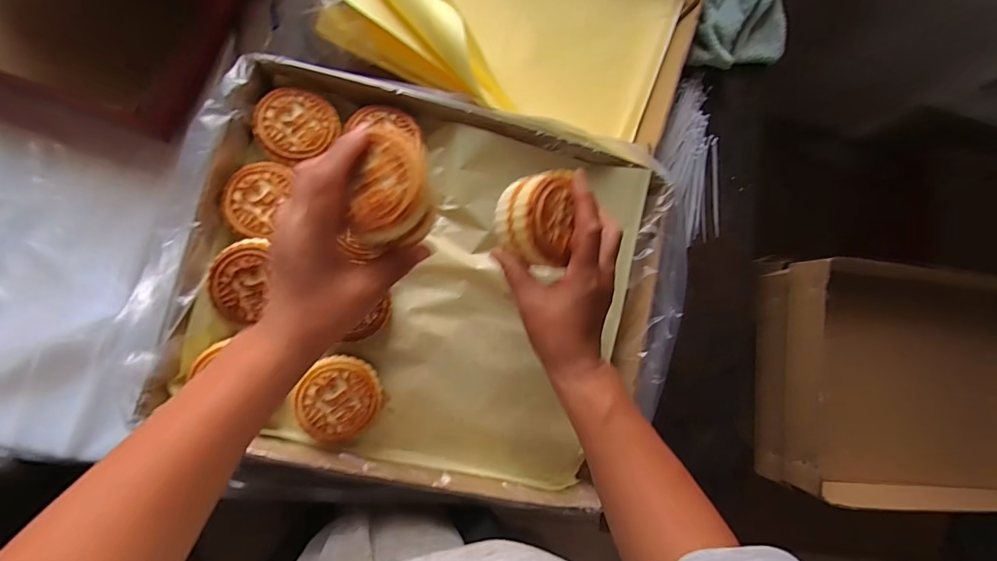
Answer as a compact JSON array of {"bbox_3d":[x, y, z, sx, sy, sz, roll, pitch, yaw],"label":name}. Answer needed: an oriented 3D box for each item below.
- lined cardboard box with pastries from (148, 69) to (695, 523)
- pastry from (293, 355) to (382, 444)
[{"bbox_3d":[-0.048,0.006,0.448,0.471,0.057,0.375,10,83,-6],"label":"lined cardboard box with pastries"},{"bbox_3d":[-0.151,0.112,0.431,0.072,0.033,0.077,1,84,-8],"label":"pastry"}]

